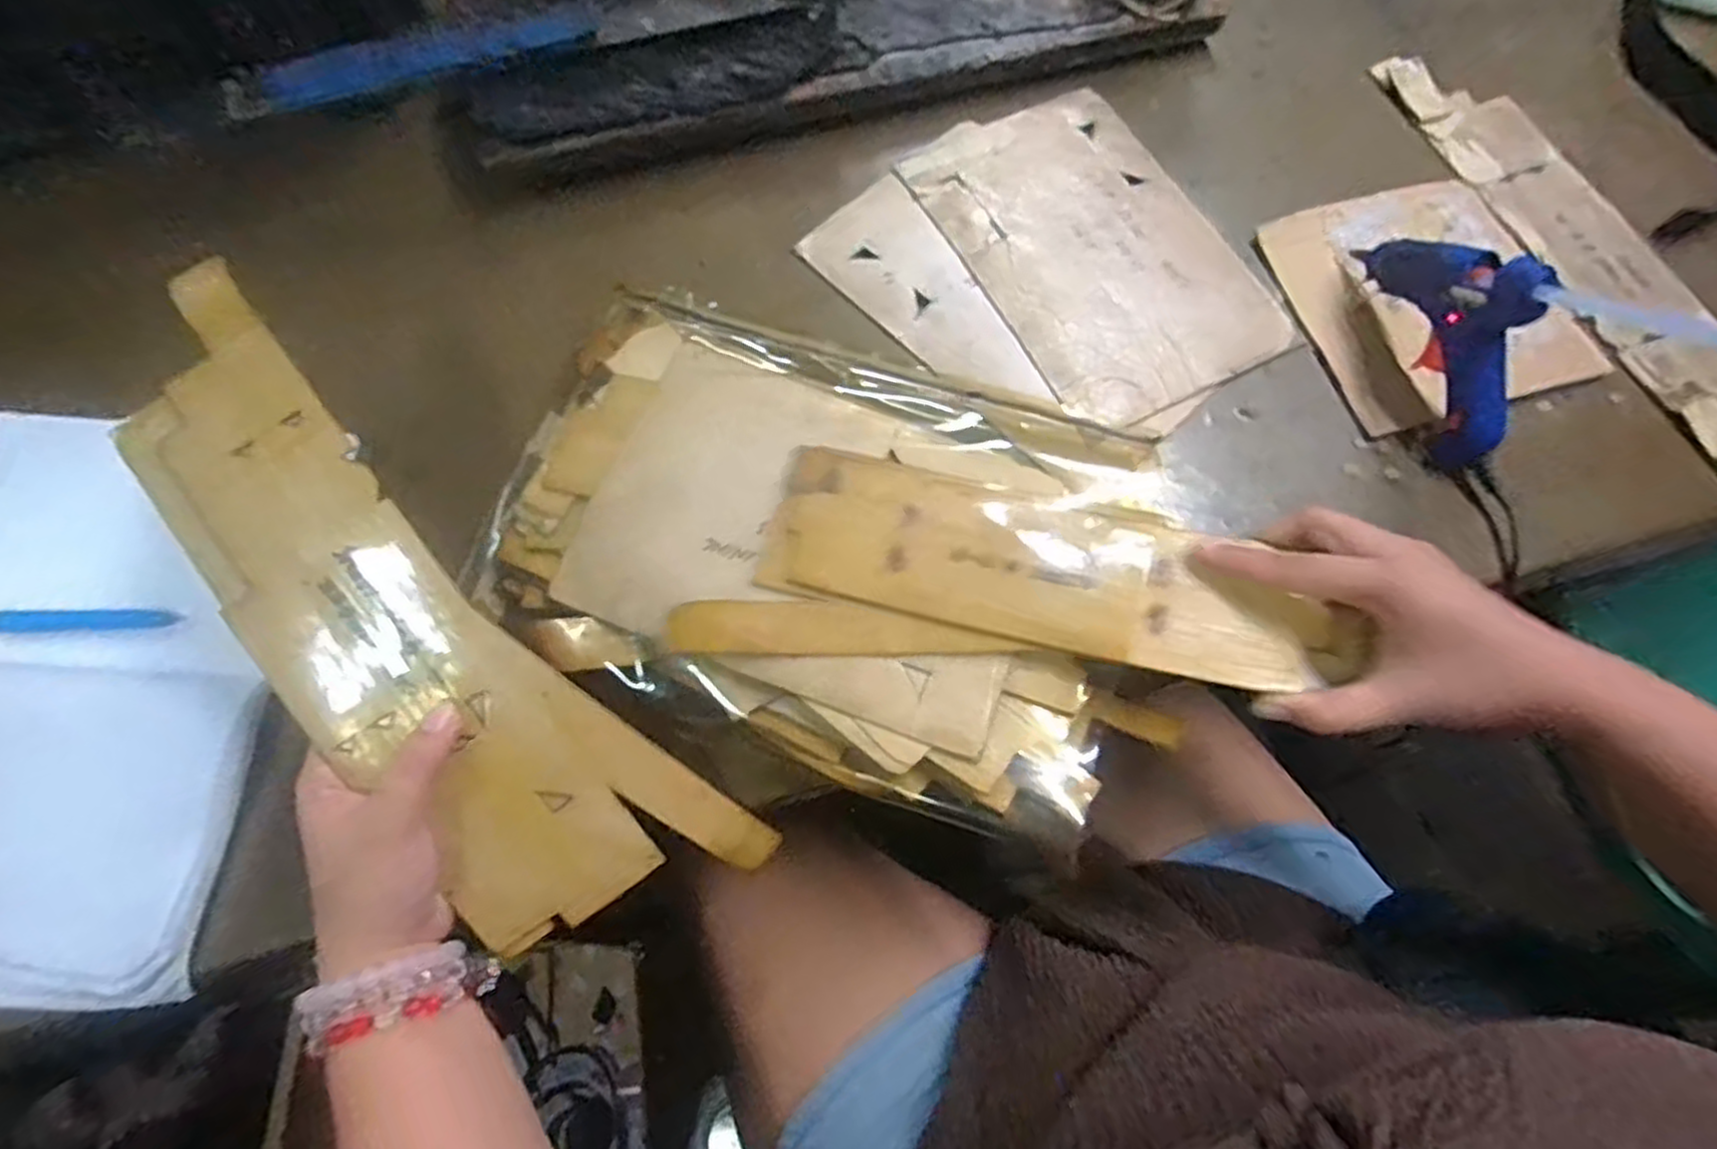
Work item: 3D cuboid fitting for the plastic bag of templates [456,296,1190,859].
[{"bbox_3d":[-0.011,-0.019,0.396,0.347,0.027,0.221,18,71,6],"label":"plastic bag of templates"}]

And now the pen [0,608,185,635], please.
[{"bbox_3d":[-0.443,0.025,0.400,0.161,0.006,0.014,-1,70,0],"label":"pen"}]

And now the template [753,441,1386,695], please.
[{"bbox_3d":[0.091,-0.006,0.372,0.267,0.015,0.082,12,65,10],"label":"template"}]

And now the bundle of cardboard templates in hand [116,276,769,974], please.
[{"bbox_3d":[-0.197,0.035,0.338,0.109,0.018,0.339,-42,96,-14],"label":"bundle of cardboard templates in hand"}]

